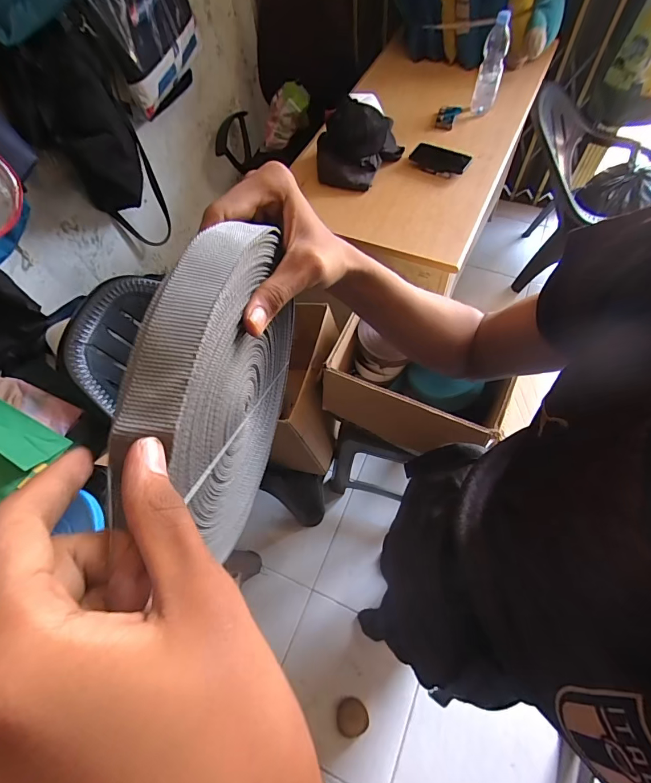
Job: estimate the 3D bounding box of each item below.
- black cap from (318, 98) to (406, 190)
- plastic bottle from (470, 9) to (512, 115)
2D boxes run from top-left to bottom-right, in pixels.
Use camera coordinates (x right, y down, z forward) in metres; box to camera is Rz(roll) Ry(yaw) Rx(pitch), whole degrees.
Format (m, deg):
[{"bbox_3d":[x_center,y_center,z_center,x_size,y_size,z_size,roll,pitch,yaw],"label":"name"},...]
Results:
[{"bbox_3d":[0.098,-0.717,1.140,0.237,0.161,0.237,-2,62,3],"label":"black cap"},{"bbox_3d":[0.516,-1.010,1.220,0.074,0.240,0.082,12,64,10],"label":"plastic bottle"}]

